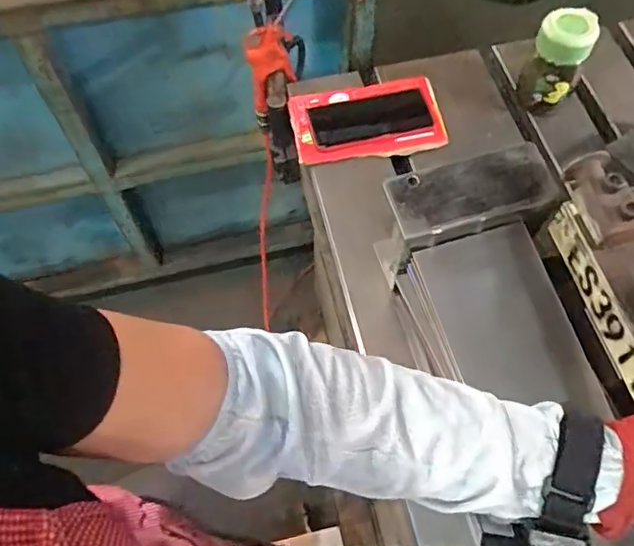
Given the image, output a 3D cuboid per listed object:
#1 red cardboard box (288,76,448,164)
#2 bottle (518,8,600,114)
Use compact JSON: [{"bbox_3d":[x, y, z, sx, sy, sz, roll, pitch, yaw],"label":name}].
[{"bbox_3d":[0.066,-0.202,0.772,0.195,0.022,0.116,-8,62,-4],"label":"red cardboard box"},{"bbox_3d":[0.301,-0.262,0.734,0.067,0.129,0.060,18,64,10],"label":"bottle"}]

